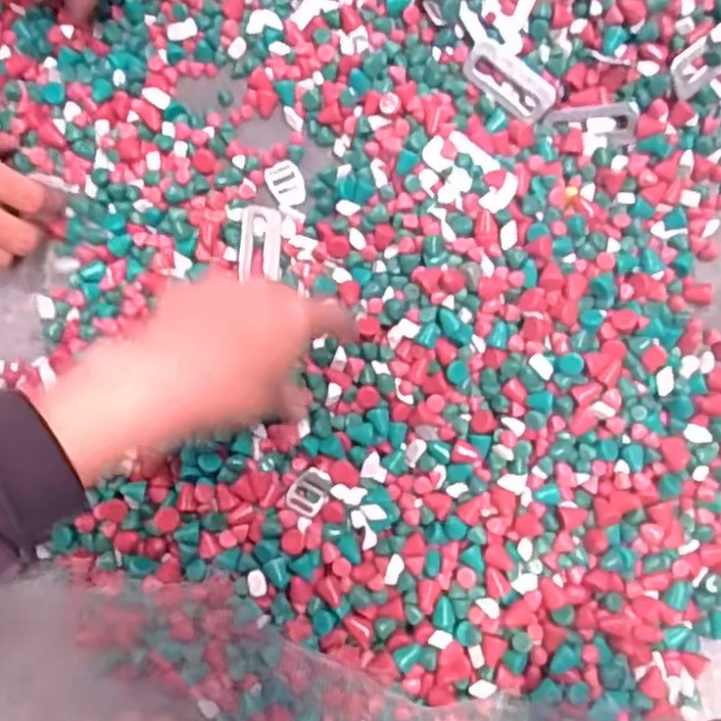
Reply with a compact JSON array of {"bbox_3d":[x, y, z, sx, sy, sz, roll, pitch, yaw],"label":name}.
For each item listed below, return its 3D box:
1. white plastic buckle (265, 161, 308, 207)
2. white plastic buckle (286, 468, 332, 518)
[{"bbox_3d":[-0.047,-0.115,0.494,0.021,0.004,0.030,-25,85,0],"label":"white plastic buckle"},{"bbox_3d":[-0.031,0.079,0.458,0.020,0.007,0.028,26,87,4],"label":"white plastic buckle"}]

